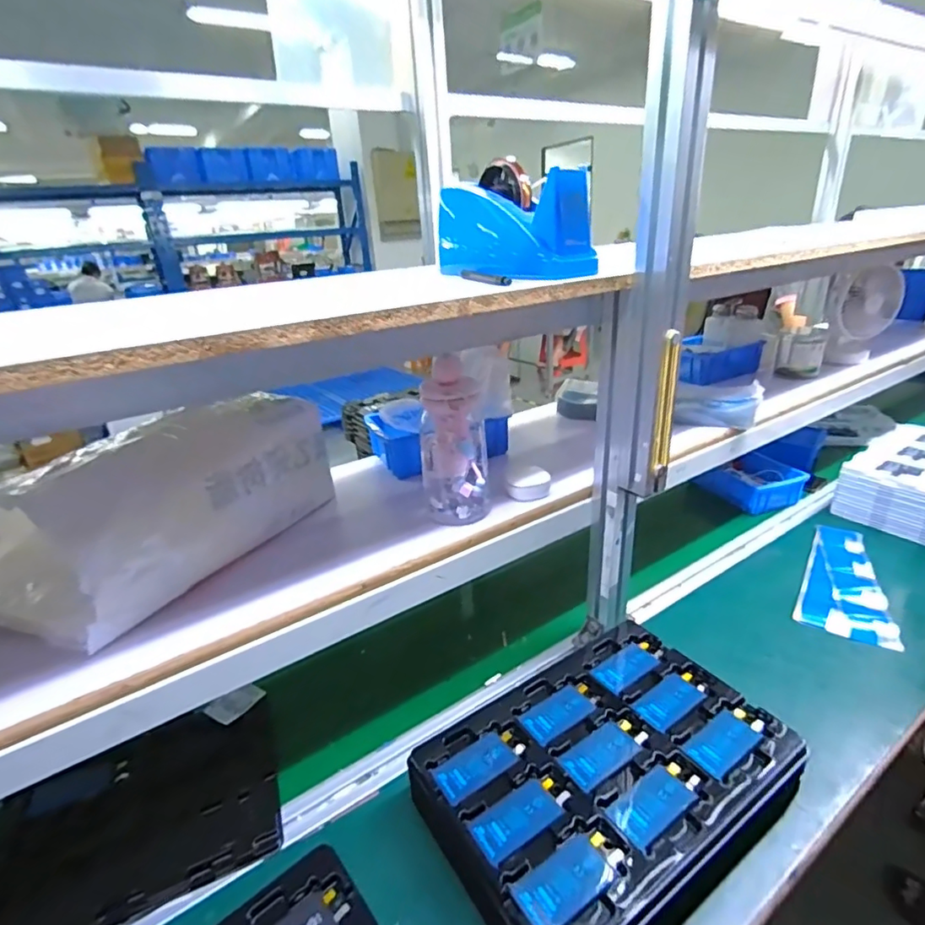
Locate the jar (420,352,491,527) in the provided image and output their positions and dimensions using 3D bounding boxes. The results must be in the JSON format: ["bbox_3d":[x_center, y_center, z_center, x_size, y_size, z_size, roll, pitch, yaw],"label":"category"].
[{"bbox_3d":[-0.009,-0.024,0.612,0.075,0.186,0.079,-3,24,2],"label":"jar"}]

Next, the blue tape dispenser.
[{"bbox_3d":[0.051,-0.269,0.603,0.071,0.104,0.211,-18,27,-28],"label":"blue tape dispenser"}]

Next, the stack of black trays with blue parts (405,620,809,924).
[{"bbox_3d":[0.144,0.317,0.545,0.339,0.058,0.236,-18,27,-28],"label":"stack of black trays with blue parts"}]

